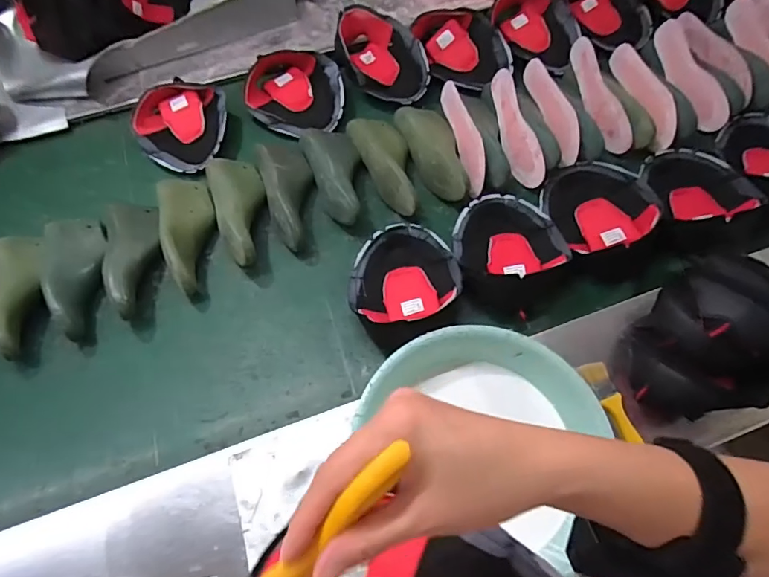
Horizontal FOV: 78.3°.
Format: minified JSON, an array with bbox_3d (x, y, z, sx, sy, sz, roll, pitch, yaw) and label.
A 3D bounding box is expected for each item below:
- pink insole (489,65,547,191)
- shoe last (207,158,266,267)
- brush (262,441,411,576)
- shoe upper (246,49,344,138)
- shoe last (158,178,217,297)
[{"bbox_3d":[0.248,-0.303,0.907,0.016,0.073,0.238,-4,72,-30],"label":"pink insole"},{"bbox_3d":[-0.262,-0.147,0.863,0.093,0.073,0.236,-18,64,-11],"label":"shoe last"},{"bbox_3d":[-0.039,0.138,0.238,0.027,0.017,0.158,43,104,19],"label":"brush"},{"bbox_3d":[-0.185,-0.407,0.981,0.202,0.051,0.186,2,62,0],"label":"shoe upper"},{"bbox_3d":[-0.359,-0.099,0.849,0.103,0.074,0.233,-11,63,-5],"label":"shoe last"}]

